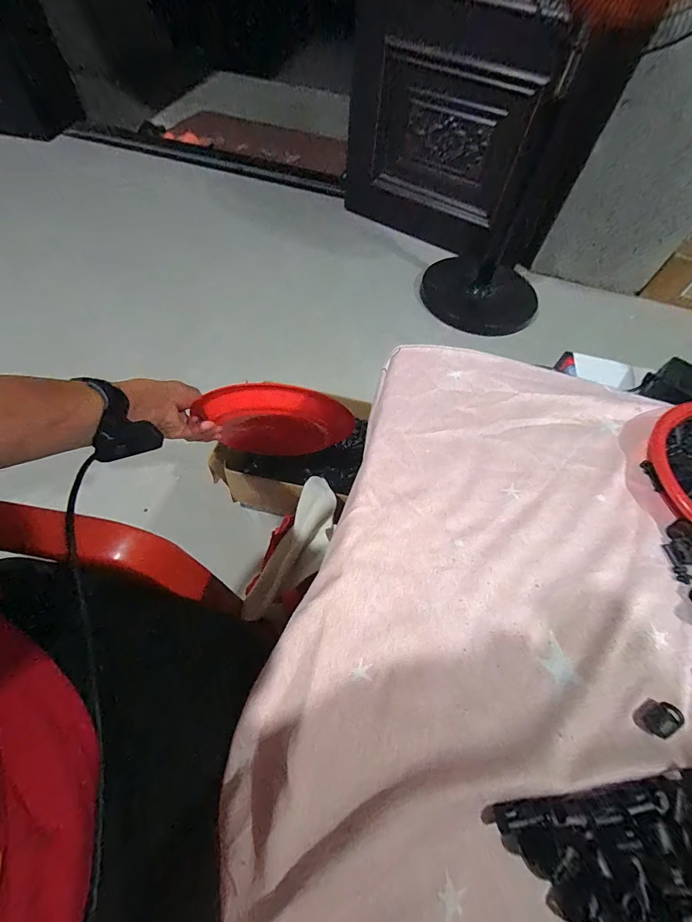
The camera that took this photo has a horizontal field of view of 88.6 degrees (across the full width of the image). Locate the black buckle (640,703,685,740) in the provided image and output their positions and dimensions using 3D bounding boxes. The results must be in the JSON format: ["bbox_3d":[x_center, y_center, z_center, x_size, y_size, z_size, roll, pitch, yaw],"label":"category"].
[{"bbox_3d":[0.198,0.161,0.220,0.023,0.005,0.015,-16,62,-13],"label":"black buckle"}]

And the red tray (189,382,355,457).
[{"bbox_3d":[-0.103,-0.053,0.556,0.220,0.182,0.025,-5,60,-7],"label":"red tray"}]

